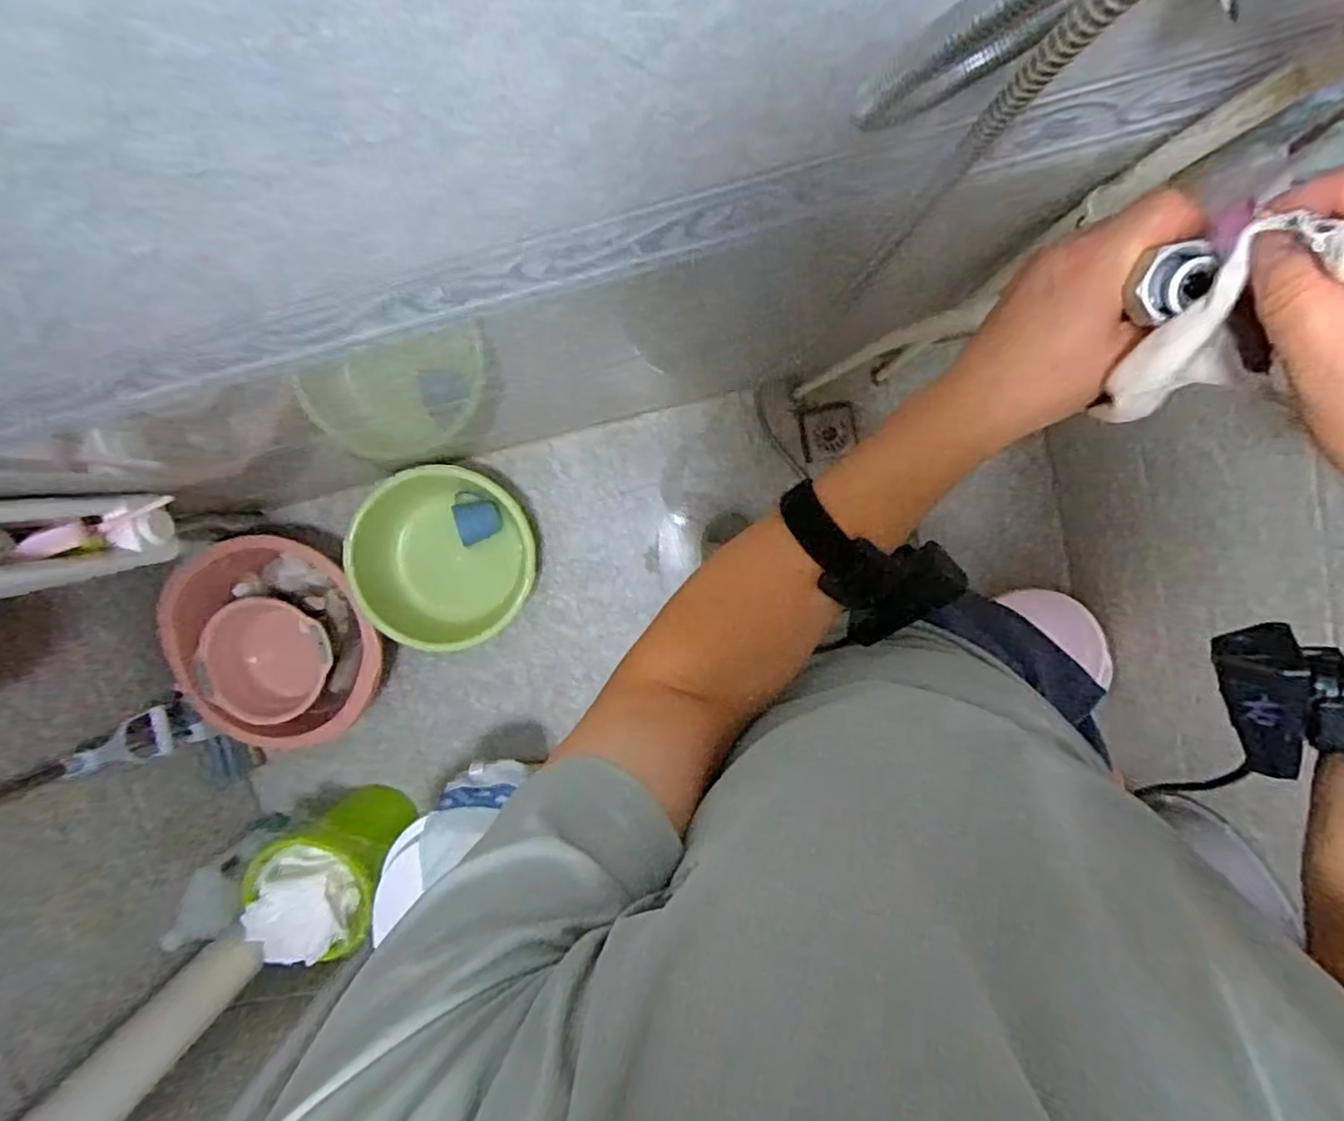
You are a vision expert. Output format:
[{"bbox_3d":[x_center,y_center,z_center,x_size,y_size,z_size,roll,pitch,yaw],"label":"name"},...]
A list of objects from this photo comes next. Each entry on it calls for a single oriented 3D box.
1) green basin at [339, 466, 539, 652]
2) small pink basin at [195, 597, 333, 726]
[{"bbox_3d":[-0.477,0.013,1.325,0.372,0.129,0.387,0,98,4],"label":"green basin"},{"bbox_3d":[-0.930,0.246,1.468,0.313,0.090,0.312,0,98,4],"label":"small pink basin"}]

